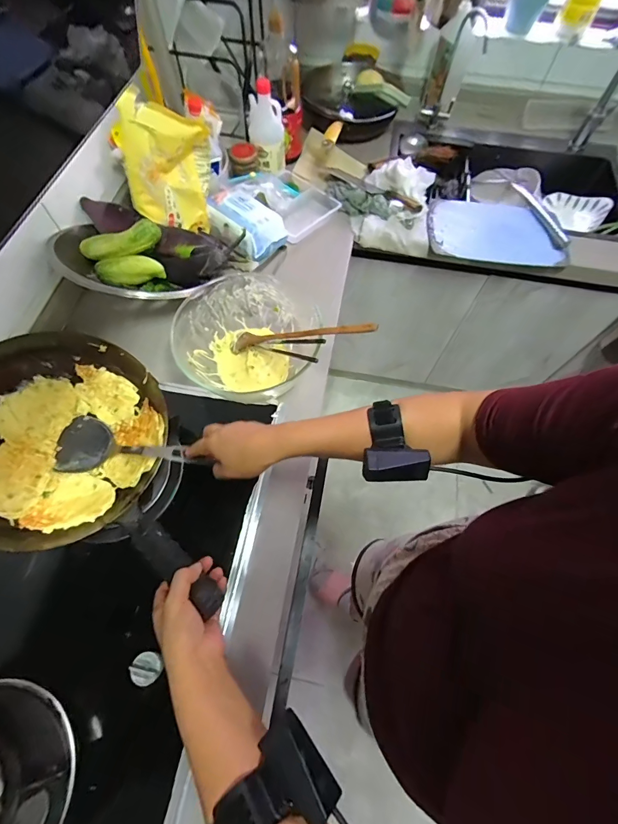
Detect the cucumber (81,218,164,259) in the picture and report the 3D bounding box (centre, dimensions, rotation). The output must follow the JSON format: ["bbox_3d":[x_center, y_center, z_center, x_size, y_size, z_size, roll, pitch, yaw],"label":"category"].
[{"bbox_3d":[-0.385,-0.338,0.736,0.186,0.036,0.062,-5,65,13],"label":"cucumber"}]

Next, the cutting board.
[{"bbox_3d":[0.469,-0.465,0.941,0.325,0.024,0.223,8,63,3],"label":"cutting board"}]

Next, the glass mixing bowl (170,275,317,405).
[{"bbox_3d":[-0.119,-0.146,0.713,0.225,0.112,0.226,1,66,-1],"label":"glass mixing bowl"}]

